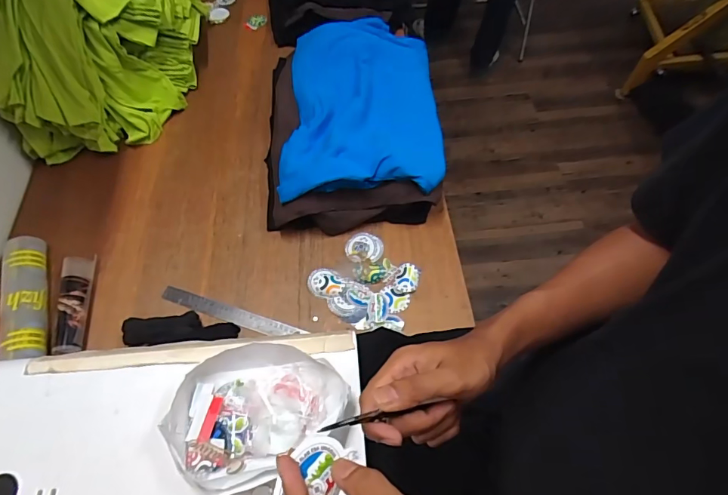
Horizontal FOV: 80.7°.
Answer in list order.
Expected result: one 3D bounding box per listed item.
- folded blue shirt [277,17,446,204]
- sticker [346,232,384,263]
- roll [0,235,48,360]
[{"bbox_3d":[-0.002,-0.321,0.925,0.323,0.071,0.528,-1,60,2],"label":"folded blue shirt"},{"bbox_3d":[0.001,-0.001,0.826,0.072,0.007,0.067,-1,60,2],"label":"sticker"},{"bbox_3d":[-0.600,0.090,0.762,0.065,0.055,0.248,-19,61,-8],"label":"roll"}]

